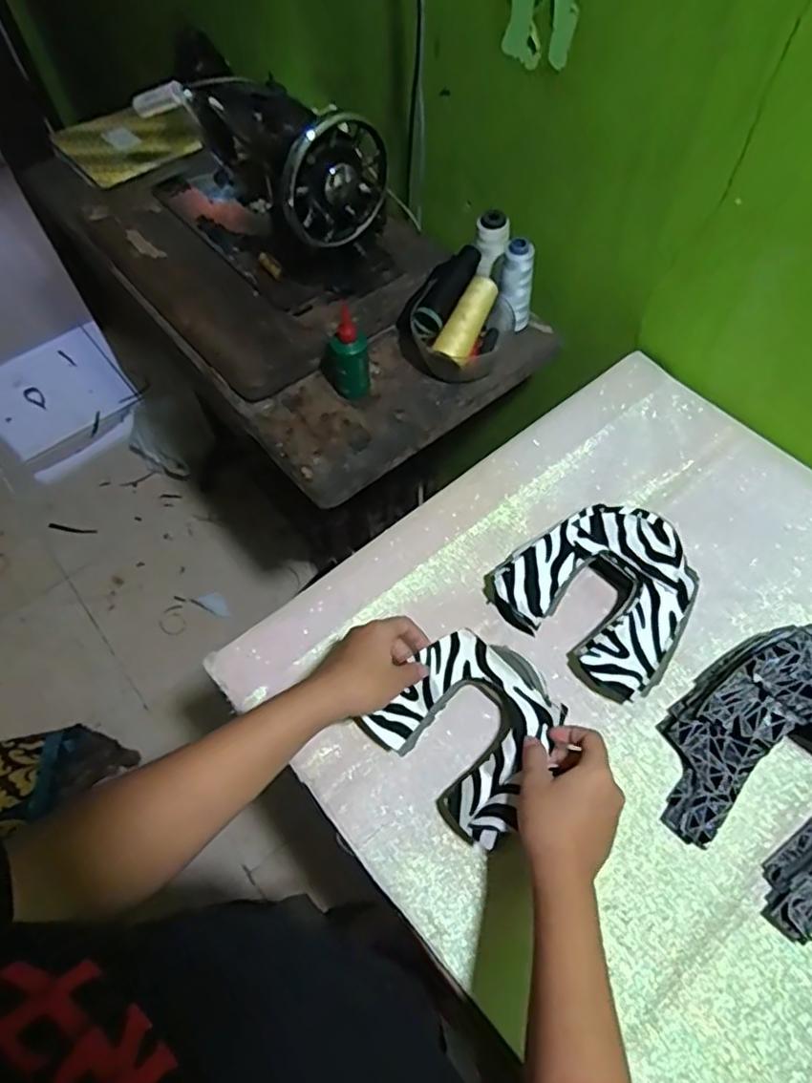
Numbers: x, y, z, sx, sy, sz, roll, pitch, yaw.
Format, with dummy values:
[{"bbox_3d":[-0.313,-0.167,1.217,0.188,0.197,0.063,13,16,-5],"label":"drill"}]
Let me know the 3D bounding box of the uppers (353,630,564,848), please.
[{"bbox_3d":[0.056,0.156,0.542,0.140,0.053,0.141,38,67,21],"label":"uppers"}]

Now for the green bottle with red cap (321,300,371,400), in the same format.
[{"bbox_3d":[-0.073,-0.222,0.751,0.055,0.100,0.059,-10,59,-4],"label":"green bottle with red cap"}]

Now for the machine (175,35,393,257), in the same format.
[{"bbox_3d":[-0.164,-0.497,0.824,0.137,0.213,0.350,-30,63,-15],"label":"machine"}]

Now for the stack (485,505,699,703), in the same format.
[{"bbox_3d":[0.183,0.044,0.590,0.141,0.068,0.167,-39,65,-19],"label":"stack"}]

